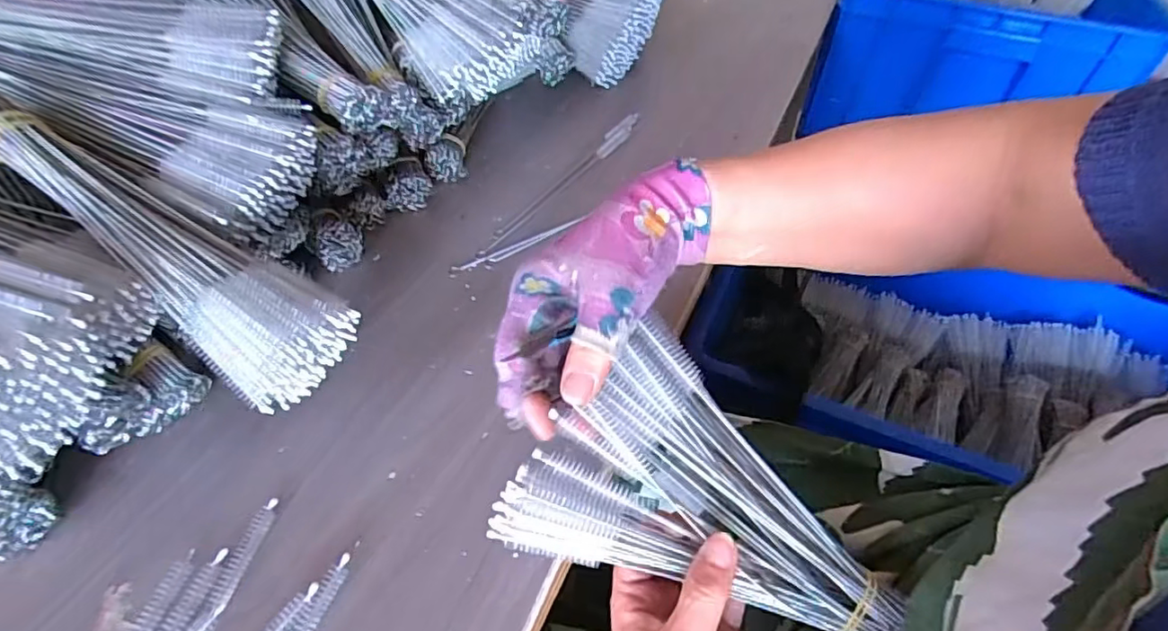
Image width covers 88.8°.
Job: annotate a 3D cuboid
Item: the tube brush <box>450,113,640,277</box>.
[{"bbox_3d":[-0.022,-0.121,0.548,0.020,0.017,0.282,26,51,20],"label":"tube brush"}]

